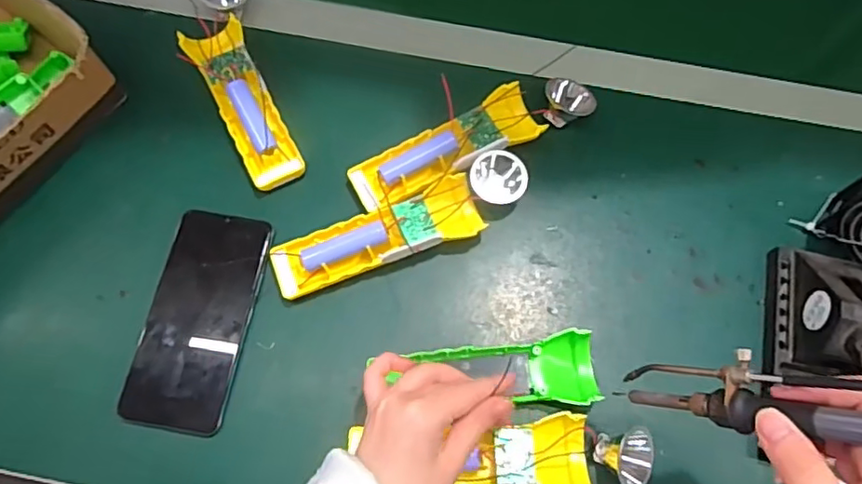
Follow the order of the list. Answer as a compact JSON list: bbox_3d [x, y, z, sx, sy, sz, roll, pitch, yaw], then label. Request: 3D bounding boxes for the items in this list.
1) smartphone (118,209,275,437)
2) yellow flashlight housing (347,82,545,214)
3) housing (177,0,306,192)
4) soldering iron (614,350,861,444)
[{"bbox_3d":[-0.172,0.055,0.440,0.075,0.009,0.158,10,69,3],"label":"smartphone"},{"bbox_3d":[0.014,-0.074,0.481,0.157,0.028,0.048,-28,72,-12],"label":"yellow flashlight housing"},{"bbox_3d":[-0.163,-0.138,0.502,0.062,0.031,0.202,-20,70,-9],"label":"housing"},{"bbox_3d":[0.178,0.079,0.278,0.034,0.199,0.031,39,67,-27],"label":"soldering iron"}]

